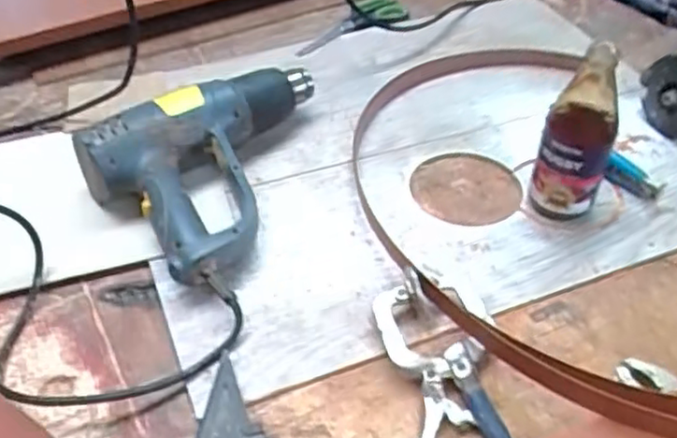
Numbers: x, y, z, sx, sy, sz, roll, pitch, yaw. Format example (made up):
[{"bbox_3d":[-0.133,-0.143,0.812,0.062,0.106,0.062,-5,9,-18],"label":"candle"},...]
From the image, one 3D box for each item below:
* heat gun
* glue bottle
[{"bbox_3d":[-0.097,-0.061,0.663,0.254,0.086,0.182,-33,52,-27],"label":"heat gun"},{"bbox_3d":[0.213,-0.072,0.610,0.062,0.167,0.058,13,46,15],"label":"glue bottle"}]

